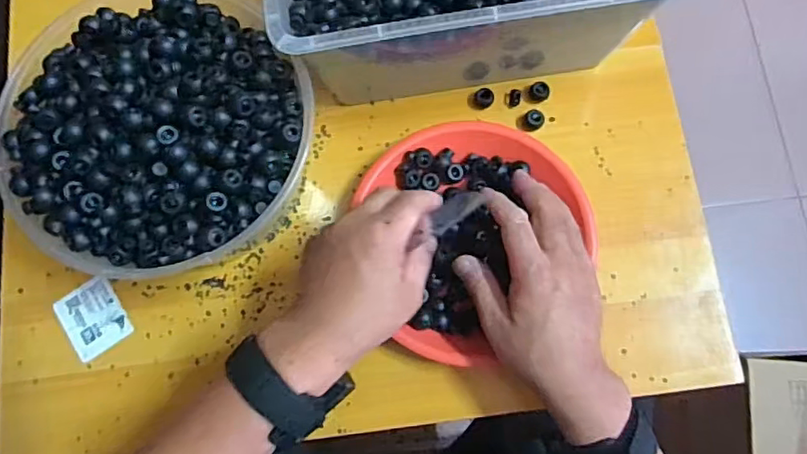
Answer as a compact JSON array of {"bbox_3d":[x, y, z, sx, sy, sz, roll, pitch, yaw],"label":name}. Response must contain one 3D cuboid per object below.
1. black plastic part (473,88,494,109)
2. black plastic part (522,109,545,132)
[{"bbox_3d":[0.073,-0.116,0.525,0.017,0.011,0.018,0,77,1],"label":"black plastic part"},{"bbox_3d":[0.116,-0.095,0.517,0.017,0.007,0.019,27,79,7],"label":"black plastic part"}]

